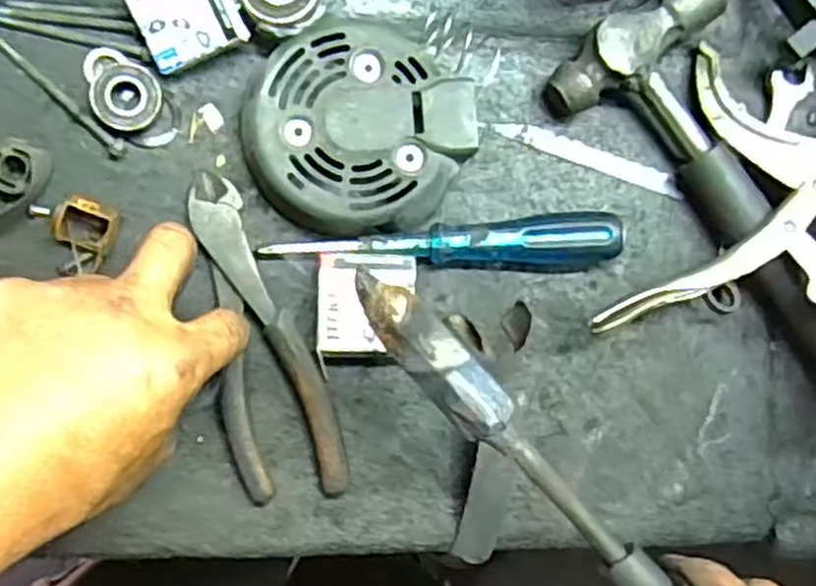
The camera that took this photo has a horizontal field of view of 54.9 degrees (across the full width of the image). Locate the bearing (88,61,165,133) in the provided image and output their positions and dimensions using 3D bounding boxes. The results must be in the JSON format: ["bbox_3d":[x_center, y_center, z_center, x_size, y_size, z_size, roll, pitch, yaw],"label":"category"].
[{"bbox_3d":[-0.144,-0.101,0.405,0.034,0.013,0.035,0,88,-9],"label":"bearing"}]

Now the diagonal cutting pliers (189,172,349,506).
[{"bbox_3d":[-0.080,0.024,0.411,0.055,0.015,0.174,-18,91,-9],"label":"diagonal cutting pliers"}]

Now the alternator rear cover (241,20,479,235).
[{"bbox_3d":[-0.025,-0.086,0.416,0.115,0.031,0.104,-6,89,-9],"label":"alternator rear cover"}]

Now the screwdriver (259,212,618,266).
[{"bbox_3d":[0.022,-0.024,0.422,0.187,0.028,0.027,-5,89,-9],"label":"screwdriver"}]

